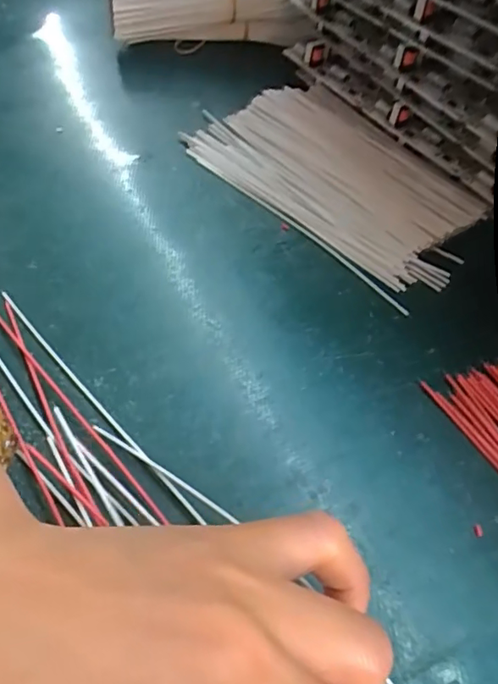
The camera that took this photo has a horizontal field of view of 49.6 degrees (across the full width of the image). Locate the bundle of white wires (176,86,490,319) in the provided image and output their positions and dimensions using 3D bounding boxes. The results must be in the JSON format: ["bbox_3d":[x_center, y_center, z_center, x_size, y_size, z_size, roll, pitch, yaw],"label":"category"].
[{"bbox_3d":[0.047,-0.086,0.278,0.149,0.014,0.089,40,61,22],"label":"bundle of white wires"}]

